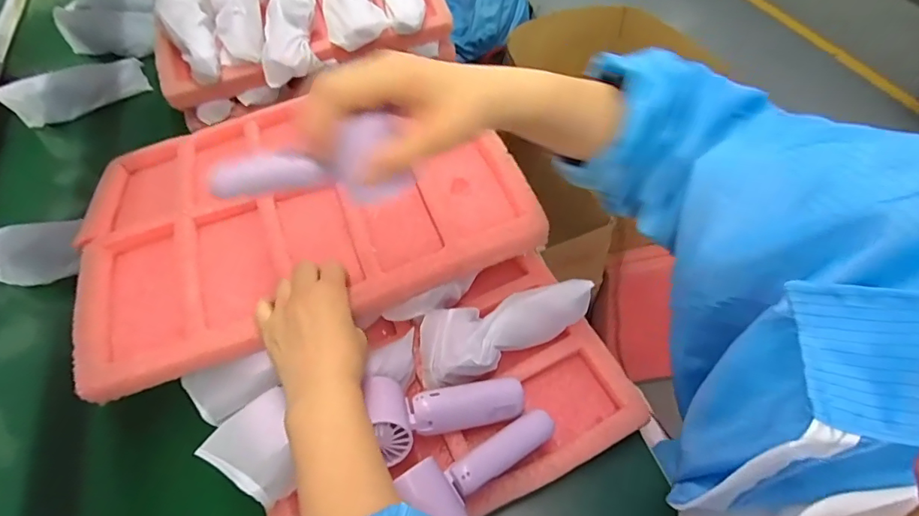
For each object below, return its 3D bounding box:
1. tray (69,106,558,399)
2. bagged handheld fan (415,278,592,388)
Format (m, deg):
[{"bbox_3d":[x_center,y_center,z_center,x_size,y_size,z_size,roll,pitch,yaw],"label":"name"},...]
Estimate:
[{"bbox_3d":[-0.174,-0.073,0.509,0.433,0.044,0.333,-21,57,-10],"label":"tray"},{"bbox_3d":[0.040,0.066,0.437,0.169,0.067,0.064,-23,55,8],"label":"bagged handheld fan"}]

